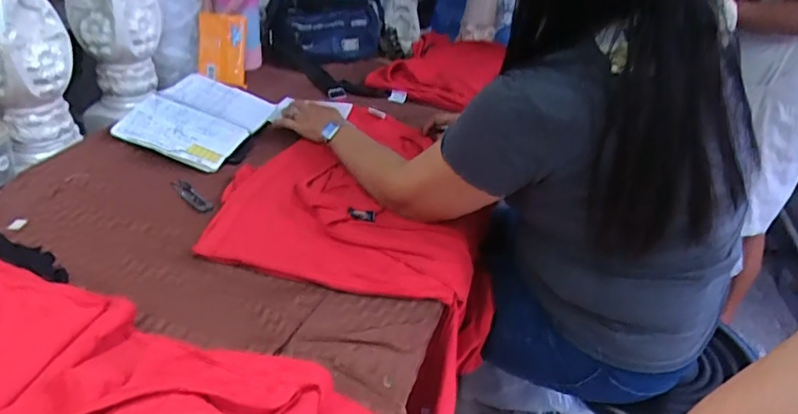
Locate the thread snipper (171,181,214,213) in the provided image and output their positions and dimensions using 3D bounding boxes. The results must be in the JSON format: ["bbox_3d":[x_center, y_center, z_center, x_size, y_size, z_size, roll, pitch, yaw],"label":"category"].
[{"bbox_3d":[-0.306,-0.016,0.778,0.023,0.006,0.093,-24,42,-38],"label":"thread snipper"}]

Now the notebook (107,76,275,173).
[{"bbox_3d":[-0.342,-0.158,0.919,0.181,0.021,0.236,22,38,2],"label":"notebook"}]

